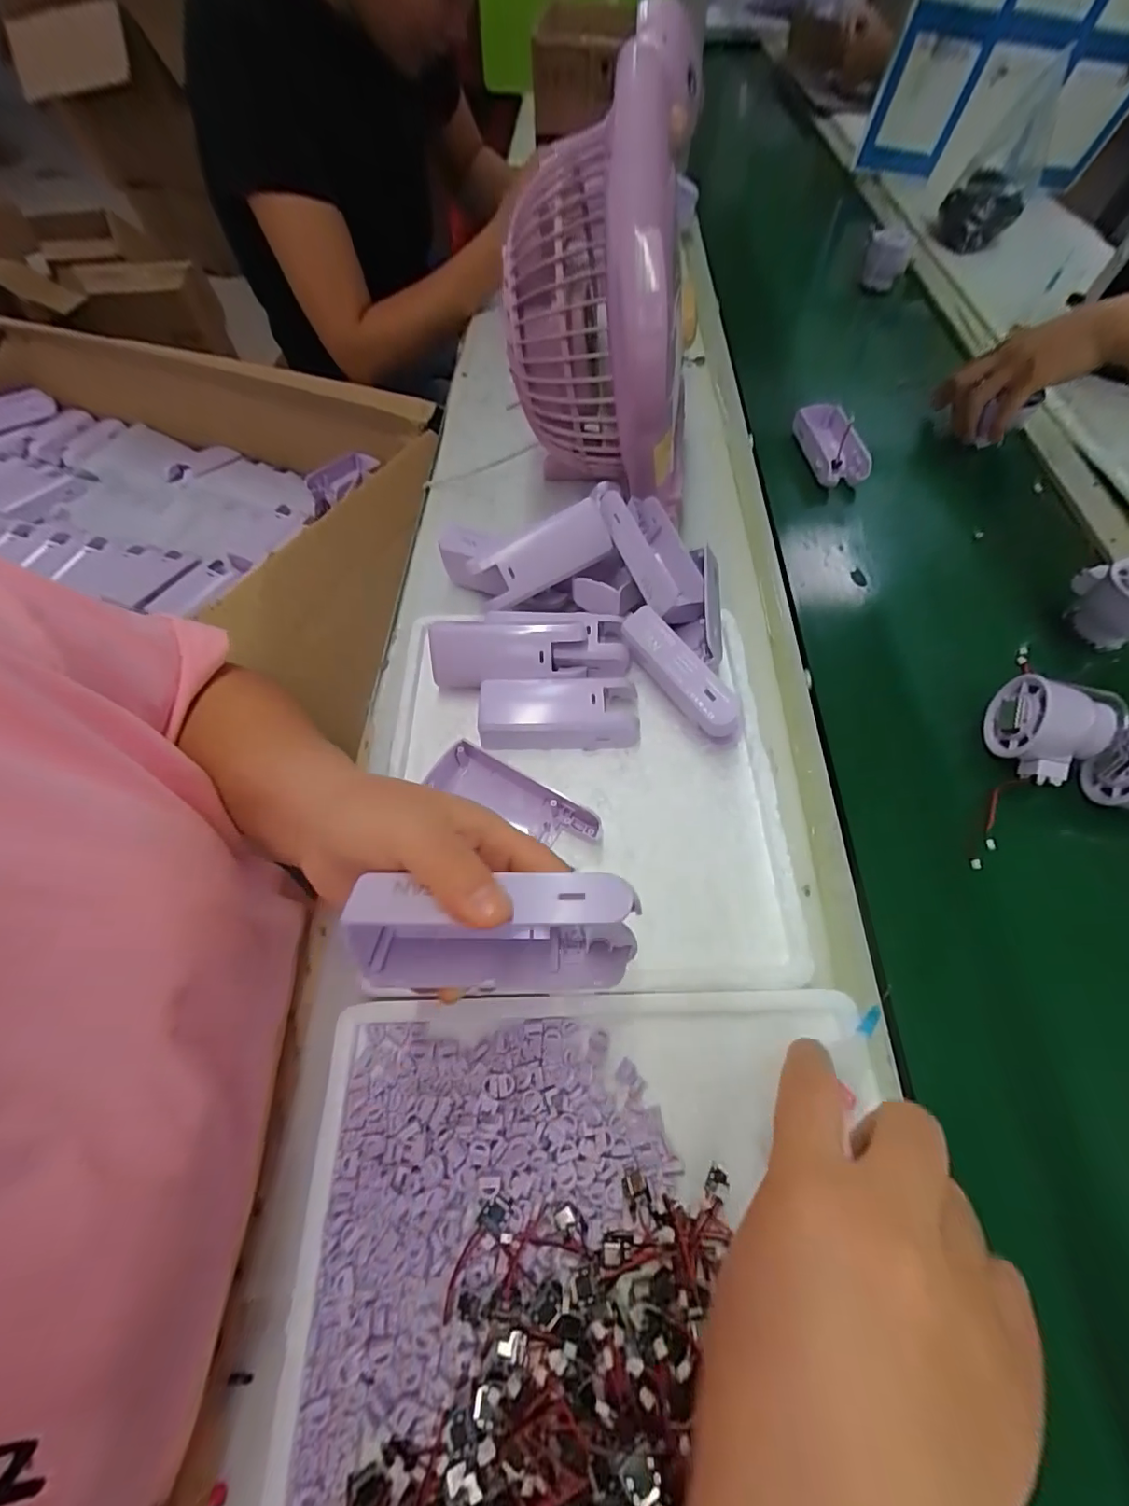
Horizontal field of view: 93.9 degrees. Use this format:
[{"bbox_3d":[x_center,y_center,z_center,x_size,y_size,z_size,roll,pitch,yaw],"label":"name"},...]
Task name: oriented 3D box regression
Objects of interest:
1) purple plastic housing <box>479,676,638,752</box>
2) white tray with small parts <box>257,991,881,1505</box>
[{"bbox_3d":[-0.004,-0.027,0.367,0.108,0.028,0.047,-2,62,-2],"label":"purple plastic housing"},{"bbox_3d":[0.017,0.240,0.211,0.270,0.059,0.262,0,62,-1],"label":"white tray with small parts"}]

